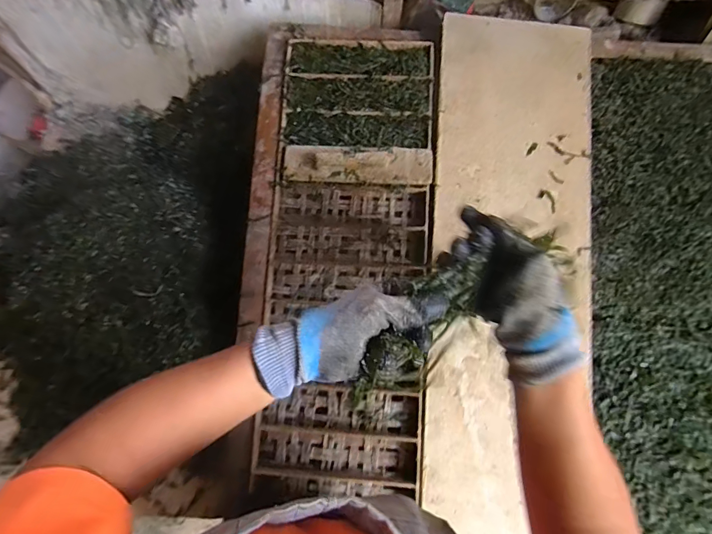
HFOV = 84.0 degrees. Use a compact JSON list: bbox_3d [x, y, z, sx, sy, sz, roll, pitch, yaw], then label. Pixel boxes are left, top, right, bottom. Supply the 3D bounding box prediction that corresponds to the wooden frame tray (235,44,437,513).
[{"bbox_3d":[-0.026,-0.022,0.585,0.269,0.060,0.691,3,84,2],"label":"wooden frame tray"}]

